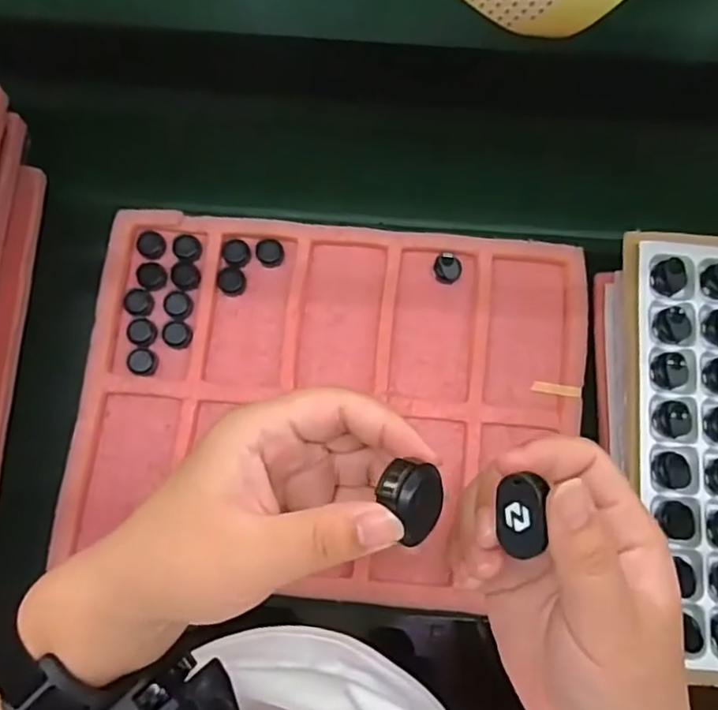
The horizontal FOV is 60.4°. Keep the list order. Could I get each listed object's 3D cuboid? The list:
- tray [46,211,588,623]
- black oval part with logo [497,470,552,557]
[{"bbox_3d":[-0.028,0.029,0.638,0.504,0.041,0.344,6,81,-4],"label":"tray"},{"bbox_3d":[0.058,0.056,0.215,0.010,0.015,0.024,-1,88,-50],"label":"black oval part with logo"}]

